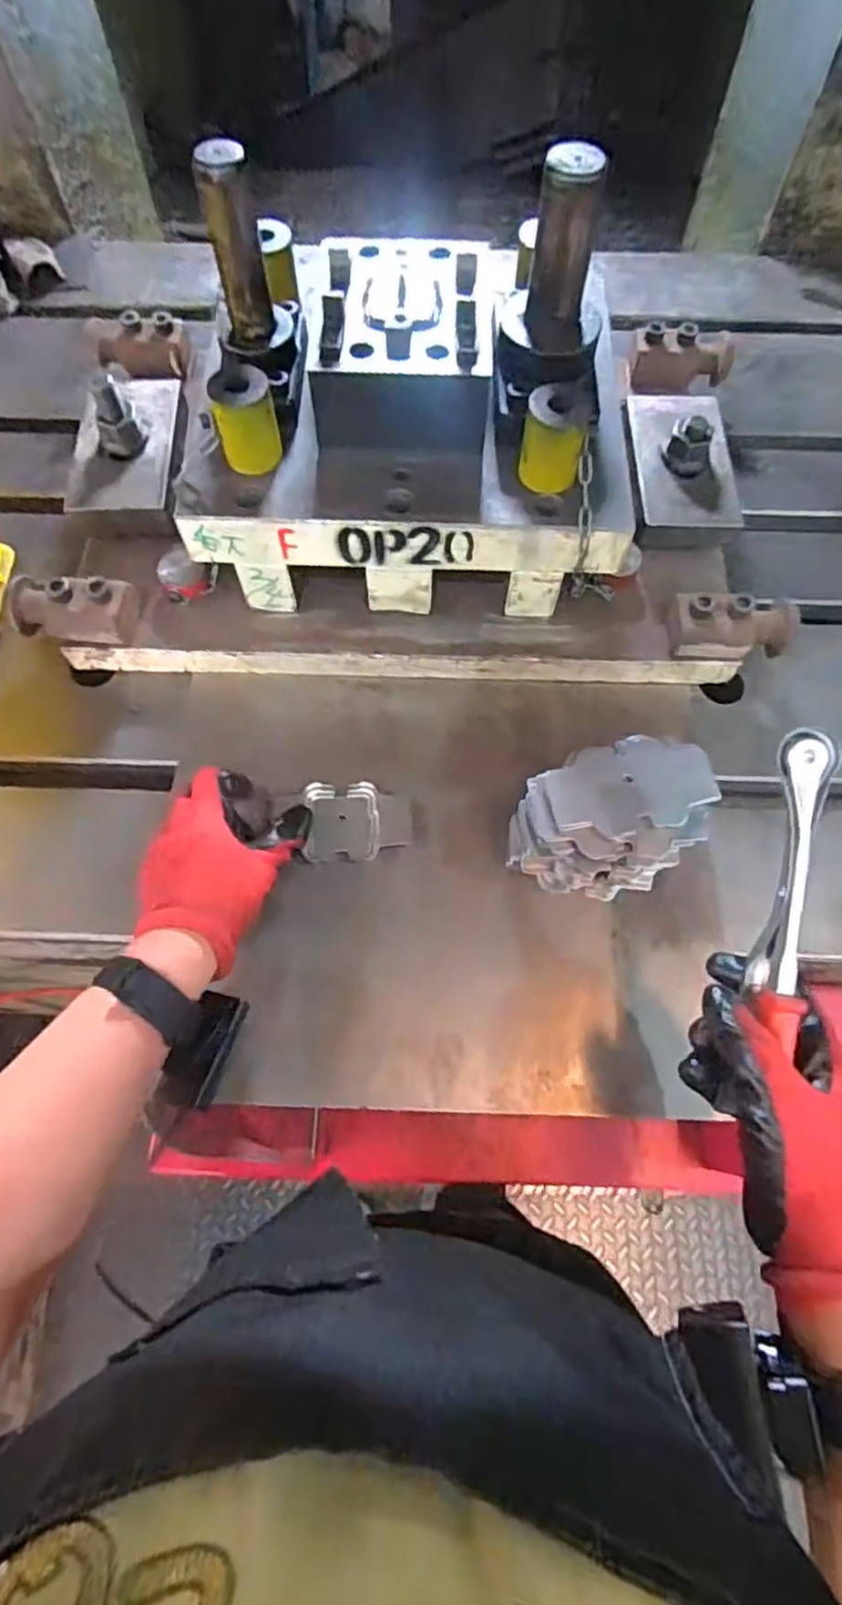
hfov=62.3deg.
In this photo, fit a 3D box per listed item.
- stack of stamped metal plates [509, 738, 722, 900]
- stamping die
[{"bbox_3d":[0.126,0.015,0.479,0.127,0.092,0.084,-17,68,-7],"label":"stack of stamped metal plates"},{"bbox_3d":[-0.010,-0.296,0.540,0.597,0.233,0.344,4,67,2],"label":"stamping die"}]

